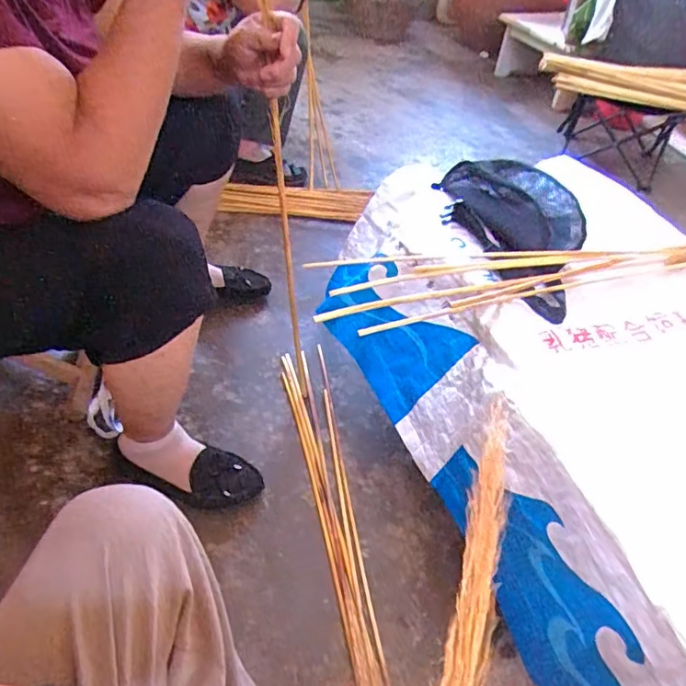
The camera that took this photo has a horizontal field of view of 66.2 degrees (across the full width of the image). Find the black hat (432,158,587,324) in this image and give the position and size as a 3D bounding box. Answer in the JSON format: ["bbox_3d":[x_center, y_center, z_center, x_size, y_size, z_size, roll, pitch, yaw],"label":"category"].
[{"bbox_3d":[0.287,-0.194,0.847,0.177,0.061,0.374,-10,48,-16],"label":"black hat"}]

